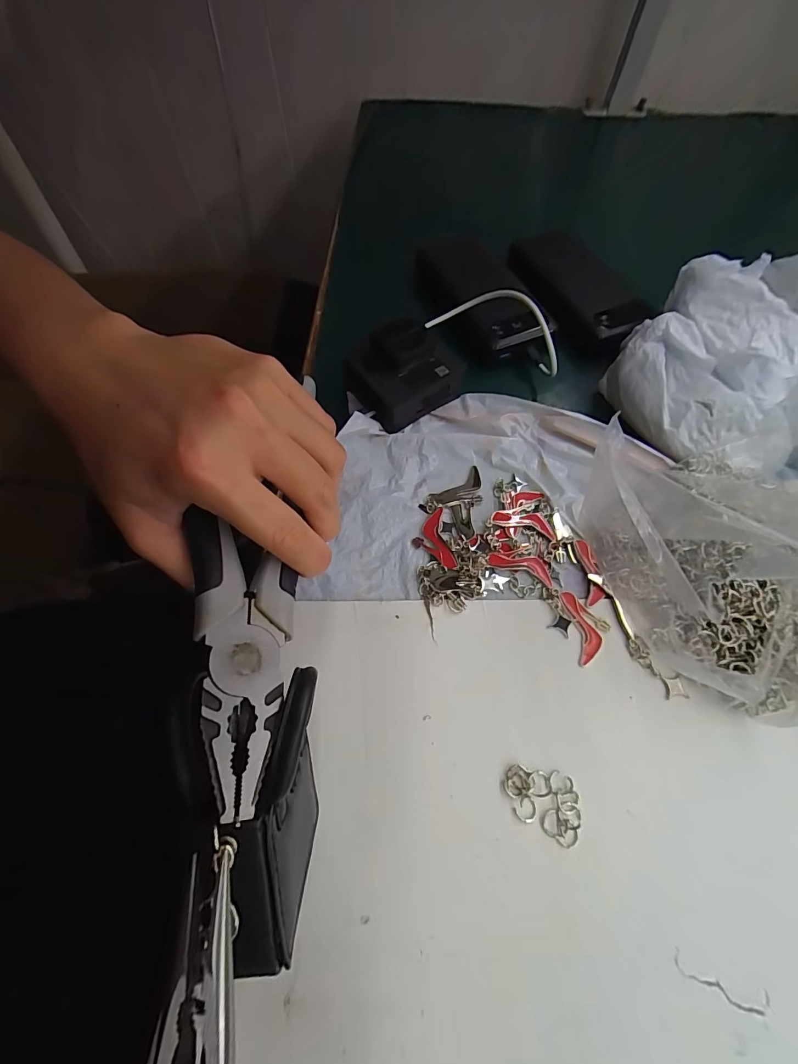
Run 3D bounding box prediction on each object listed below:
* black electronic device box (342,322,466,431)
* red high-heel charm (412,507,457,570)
[{"bbox_3d":[0.002,-0.129,0.333,0.079,0.041,0.074,-30,69,-16],"label":"black electronic device box"},{"bbox_3d":[0.023,0.007,0.290,0.025,0.004,0.046,-10,65,-8],"label":"red high-heel charm"}]

